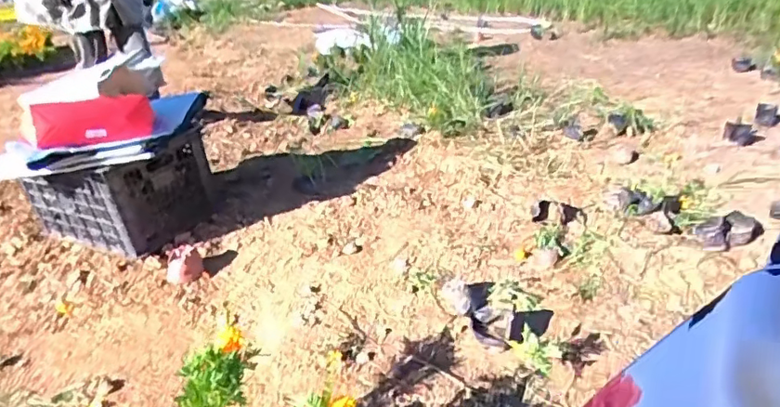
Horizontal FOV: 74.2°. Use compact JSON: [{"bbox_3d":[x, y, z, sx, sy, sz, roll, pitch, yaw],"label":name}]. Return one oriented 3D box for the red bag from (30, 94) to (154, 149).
[{"bbox_3d":[-0.724,-0.203,1.264,0.254,0.114,0.034,-15,26,-21],"label":"red bag"}]

